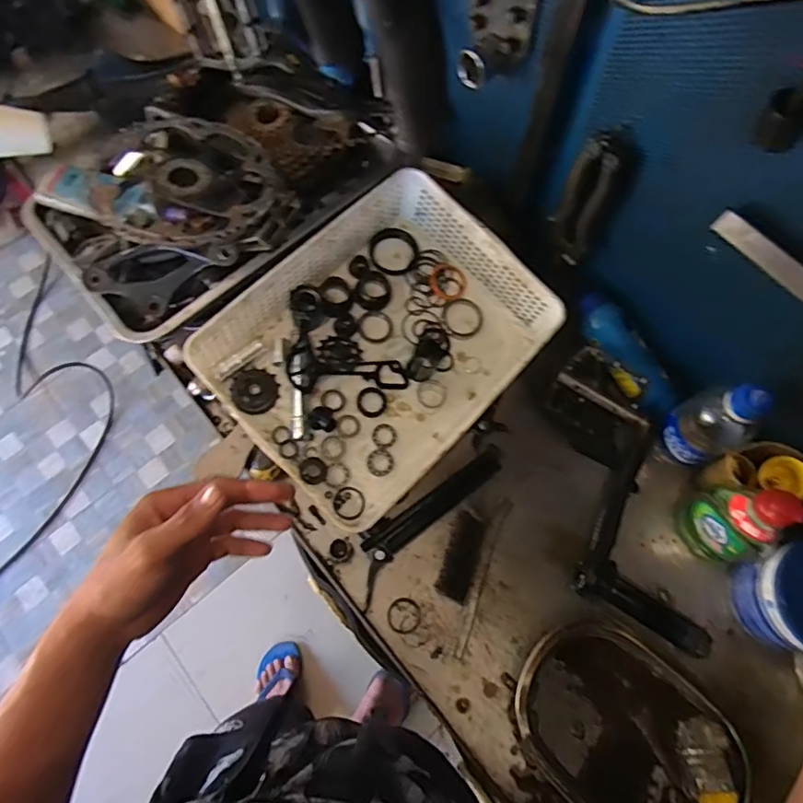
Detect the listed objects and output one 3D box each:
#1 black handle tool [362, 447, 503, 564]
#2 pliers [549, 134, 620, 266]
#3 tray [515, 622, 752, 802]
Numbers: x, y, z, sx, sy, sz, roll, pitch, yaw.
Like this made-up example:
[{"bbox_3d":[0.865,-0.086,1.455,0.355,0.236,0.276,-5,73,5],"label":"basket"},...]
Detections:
[{"bbox_3d":[0.040,0.112,0.593,0.180,0.031,0.032,-37,77,-11],"label":"black handle tool"},{"bbox_3d":[0.181,-0.194,0.529,0.014,0.152,0.051,-43,74,-14],"label":"pliers"},{"bbox_3d":[0.213,0.314,0.508,0.218,0.036,0.154,40,75,14],"label":"tray"}]

